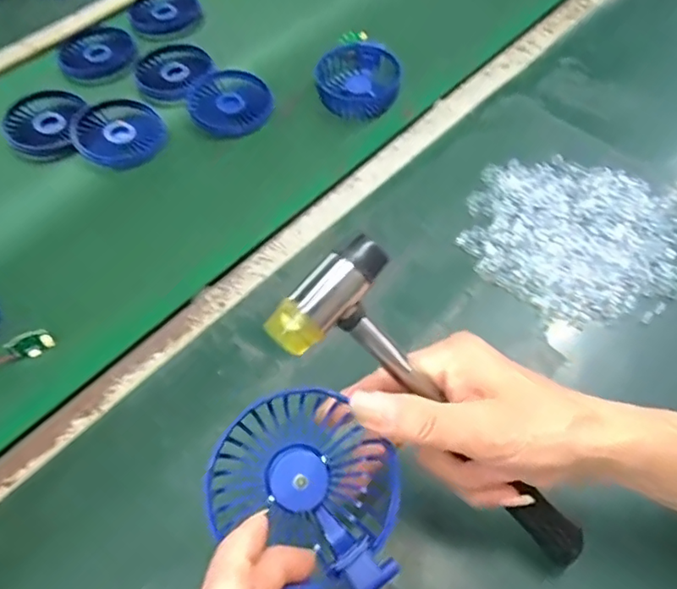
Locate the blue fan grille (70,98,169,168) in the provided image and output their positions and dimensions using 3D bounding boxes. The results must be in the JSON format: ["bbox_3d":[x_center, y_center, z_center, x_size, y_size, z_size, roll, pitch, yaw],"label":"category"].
[{"bbox_3d":[-0.224,-0.169,0.560,0.085,0.019,0.095,-29,62,-16],"label":"blue fan grille"}]

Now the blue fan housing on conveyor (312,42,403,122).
[{"bbox_3d":[0.018,-0.229,0.583,0.087,0.028,0.087,-1,58,1],"label":"blue fan housing on conveyor"}]

